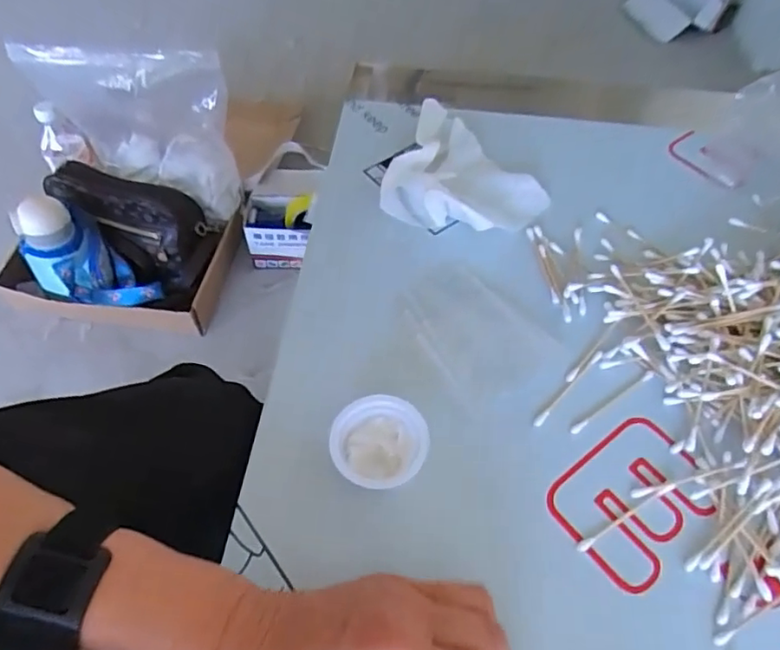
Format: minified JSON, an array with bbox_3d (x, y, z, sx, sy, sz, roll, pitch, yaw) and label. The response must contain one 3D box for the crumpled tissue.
[{"bbox_3d":[0.067,-0.126,0.469,0.120,0.037,0.124,17,58,11],"label":"crumpled tissue"}]

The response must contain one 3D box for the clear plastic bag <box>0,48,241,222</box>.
[{"bbox_3d":[-0.376,-0.296,0.907,0.281,0.276,0.085,11,56,6],"label":"clear plastic bag"}]

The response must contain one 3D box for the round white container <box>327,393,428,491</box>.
[{"bbox_3d":[-0.006,0.072,0.338,0.052,0.035,0.053,0,56,0],"label":"round white container"}]

